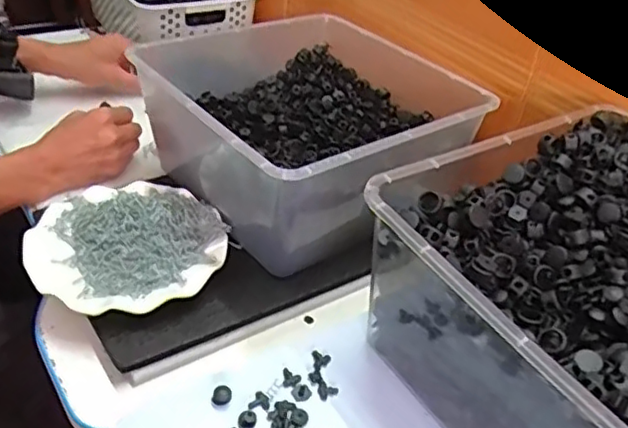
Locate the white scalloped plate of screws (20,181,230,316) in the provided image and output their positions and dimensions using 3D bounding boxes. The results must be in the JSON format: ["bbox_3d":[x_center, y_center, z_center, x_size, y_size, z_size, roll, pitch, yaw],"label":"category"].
[{"bbox_3d":[-0.180,0.026,0.625,0.180,0.023,0.173,5,37,-3],"label":"white scalloped plate of screws"}]

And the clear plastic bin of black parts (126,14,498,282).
[{"bbox_3d":[-0.011,-0.102,0.717,0.295,0.145,0.302,-21,45,-32],"label":"clear plastic bin of black parts"}]

